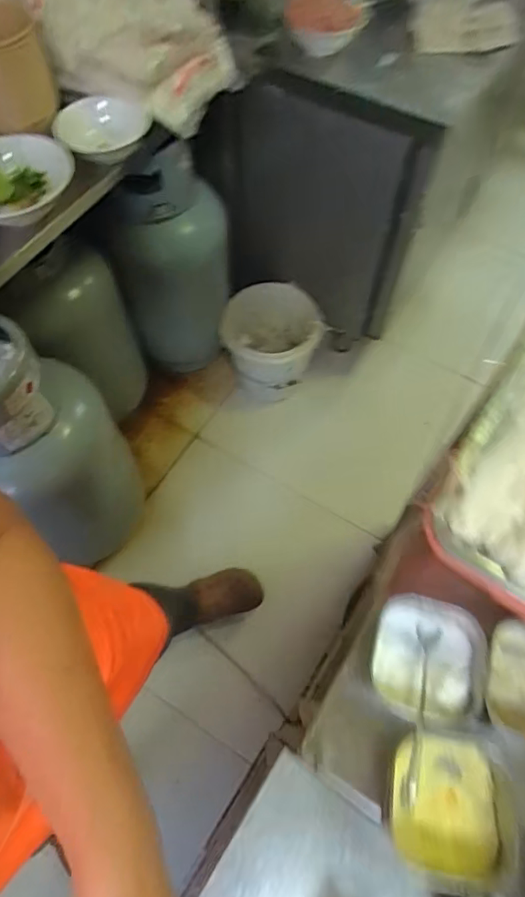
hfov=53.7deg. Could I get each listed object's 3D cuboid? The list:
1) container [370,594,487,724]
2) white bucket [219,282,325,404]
[{"bbox_3d":[0.158,0.207,0.508,0.103,0.051,0.106,13,64,7],"label":"container"},{"bbox_3d":[0.020,-0.284,1.490,0.263,0.285,0.240,0,63,0],"label":"white bucket"}]

